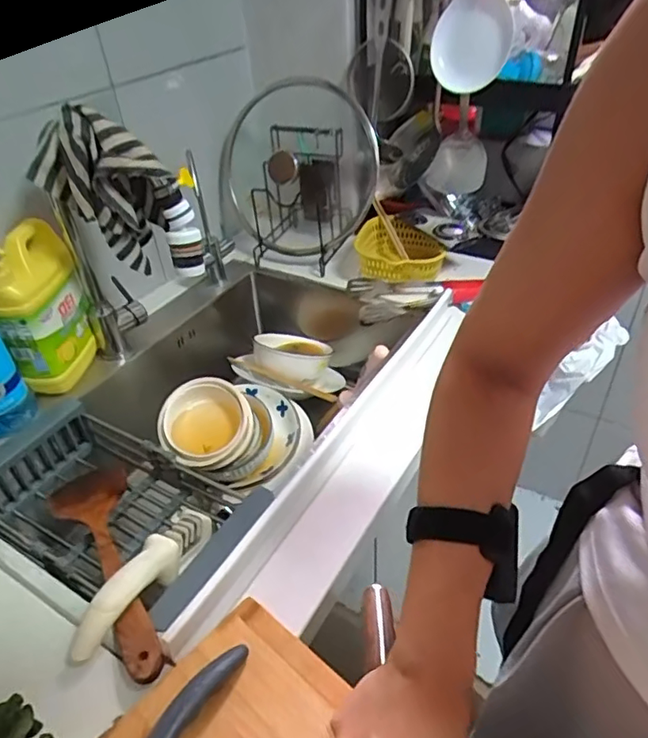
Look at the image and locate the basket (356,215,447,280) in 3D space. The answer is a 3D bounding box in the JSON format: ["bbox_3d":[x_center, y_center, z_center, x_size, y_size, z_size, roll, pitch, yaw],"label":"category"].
[{"bbox_3d":[0.138,-0.211,1.017,0.150,0.084,0.180,0,39,6],"label":"basket"}]

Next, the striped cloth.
[{"bbox_3d":[-0.270,-0.216,0.671,0.142,0.182,0.094,23,46,30],"label":"striped cloth"}]

